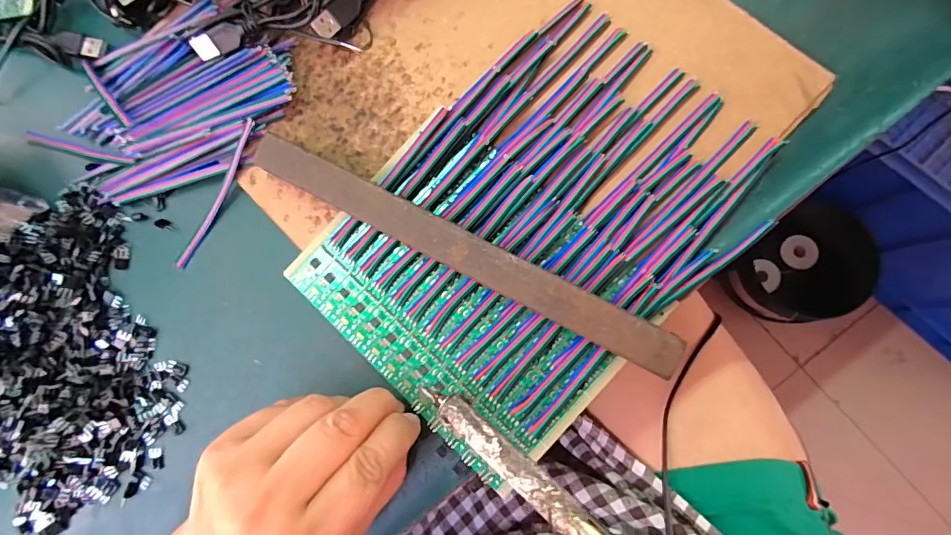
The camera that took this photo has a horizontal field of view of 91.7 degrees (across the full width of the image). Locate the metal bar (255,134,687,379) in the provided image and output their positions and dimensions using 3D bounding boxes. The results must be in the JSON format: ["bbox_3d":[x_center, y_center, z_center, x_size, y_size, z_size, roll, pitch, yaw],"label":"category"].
[{"bbox_3d":[-0.012,-0.012,0.229,0.233,0.006,0.019,27,90,11],"label":"metal bar"}]

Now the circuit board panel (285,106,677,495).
[{"bbox_3d":[-0.003,0.012,0.240,0.161,0.008,0.128,42,89,10],"label":"circuit board panel"}]

